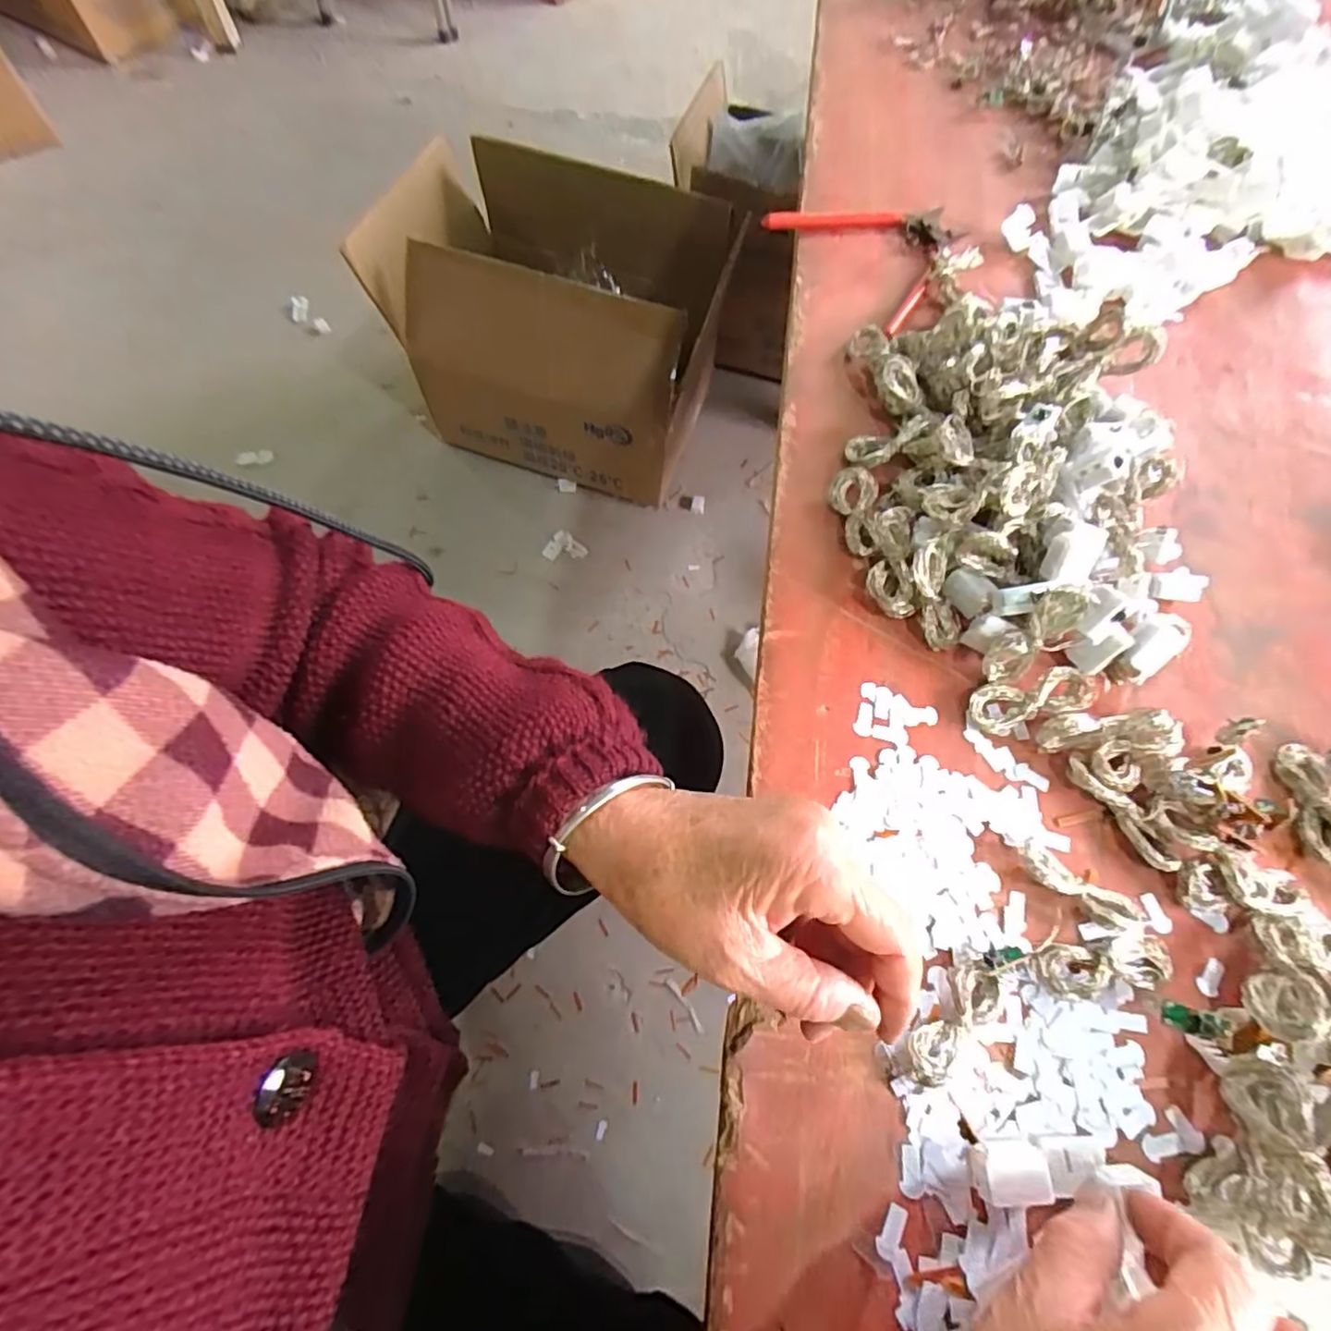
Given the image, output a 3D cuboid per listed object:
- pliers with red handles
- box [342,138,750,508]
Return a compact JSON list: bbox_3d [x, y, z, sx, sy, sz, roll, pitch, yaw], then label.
[{"bbox_3d":[0.153,-0.300,0.446,0.126,0.017,0.132,-37,73,-17],"label":"pliers with red handles"},{"bbox_3d":[-0.151,-0.487,0.939,0.444,0.323,0.301,18,67,4],"label":"box"}]

